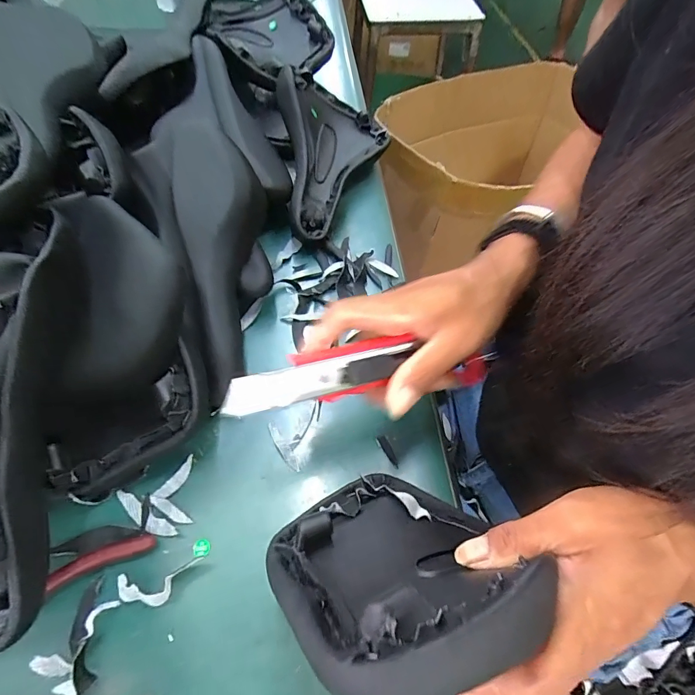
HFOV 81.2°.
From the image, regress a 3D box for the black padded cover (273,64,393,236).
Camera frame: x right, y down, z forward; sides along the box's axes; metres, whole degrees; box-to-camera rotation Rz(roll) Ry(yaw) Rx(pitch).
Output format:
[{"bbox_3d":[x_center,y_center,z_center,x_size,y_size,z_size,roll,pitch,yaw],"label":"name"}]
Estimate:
[{"bbox_3d":[-0.011,-0.211,0.419,0.112,0.084,0.209,-4,57,-5],"label":"black padded cover"}]

